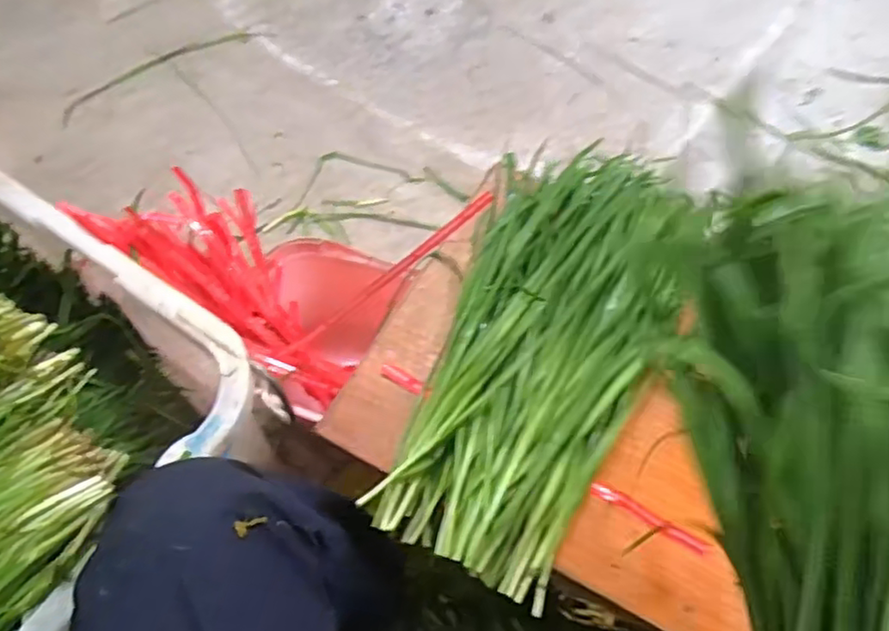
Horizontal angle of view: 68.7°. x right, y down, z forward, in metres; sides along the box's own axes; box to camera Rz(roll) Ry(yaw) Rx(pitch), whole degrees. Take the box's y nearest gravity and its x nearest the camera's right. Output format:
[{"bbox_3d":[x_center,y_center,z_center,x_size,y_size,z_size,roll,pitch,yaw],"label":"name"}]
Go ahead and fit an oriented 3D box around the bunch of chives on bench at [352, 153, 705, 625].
[{"bbox_3d":[0.100,0.012,0.597,0.213,0.045,0.447,21,64,10],"label":"bunch of chives on bench"}]

